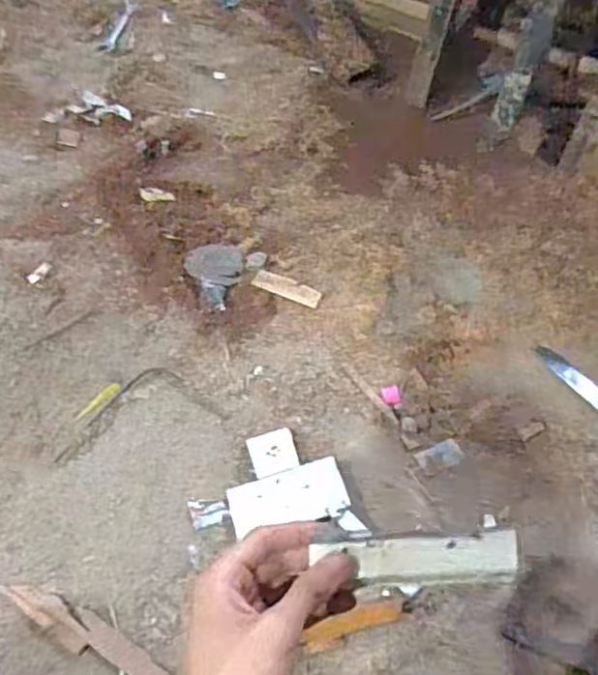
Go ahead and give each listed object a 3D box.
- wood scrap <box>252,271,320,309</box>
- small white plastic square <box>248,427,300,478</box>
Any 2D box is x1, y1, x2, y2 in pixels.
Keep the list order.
[{"bbox_3d":[-0.015,-0.069,0.900,0.095,0.004,0.034,21,55,10],"label":"wood scrap"},{"bbox_3d":[-0.029,0.134,0.747,0.053,0.017,0.049,-13,57,-14],"label":"small white plastic square"}]

